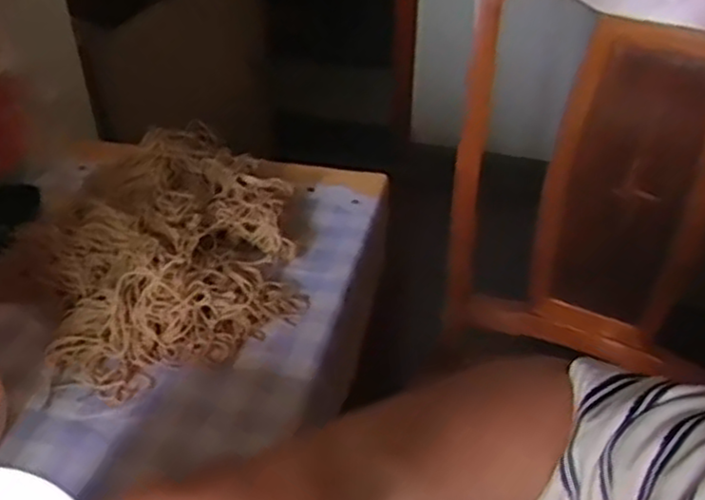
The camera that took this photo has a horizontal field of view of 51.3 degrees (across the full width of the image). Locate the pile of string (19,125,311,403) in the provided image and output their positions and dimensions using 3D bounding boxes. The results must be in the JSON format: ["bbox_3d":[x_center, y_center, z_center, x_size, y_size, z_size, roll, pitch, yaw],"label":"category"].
[{"bbox_3d":[-0.176,-0.010,0.686,0.267,0.068,0.281,-17,40,-20],"label":"pile of string"}]

